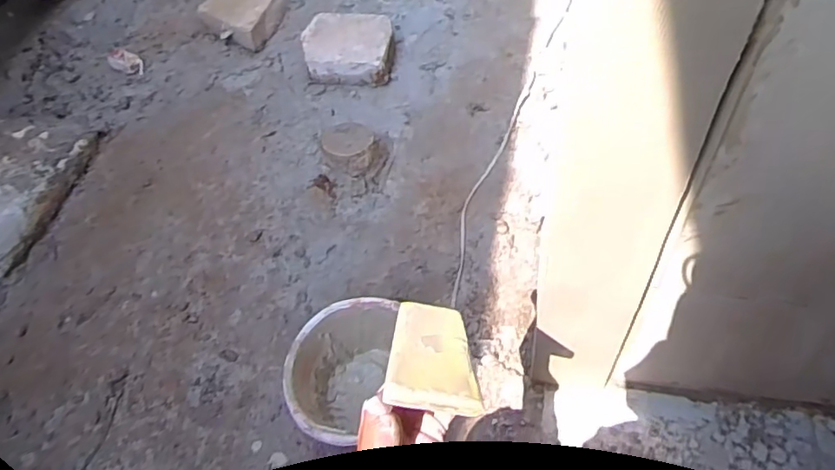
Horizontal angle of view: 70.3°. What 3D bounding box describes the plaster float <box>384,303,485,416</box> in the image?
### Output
[{"bbox_3d":[0.010,0.112,0.560,0.081,0.015,0.129,7,31,-10],"label":"plaster float"}]

